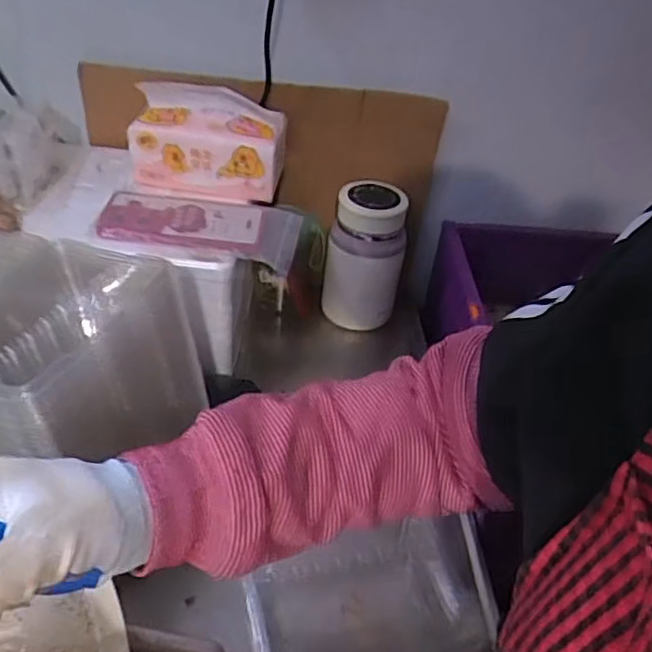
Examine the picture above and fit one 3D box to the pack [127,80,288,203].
[{"bbox_3d":[-0.128,-0.203,0.719,0.162,0.100,0.061,8,39,1],"label":"pack"}]

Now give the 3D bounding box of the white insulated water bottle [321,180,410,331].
[{"bbox_3d":[0.049,-0.083,0.823,0.094,0.169,0.092,8,38,3],"label":"white insulated water bottle"}]

